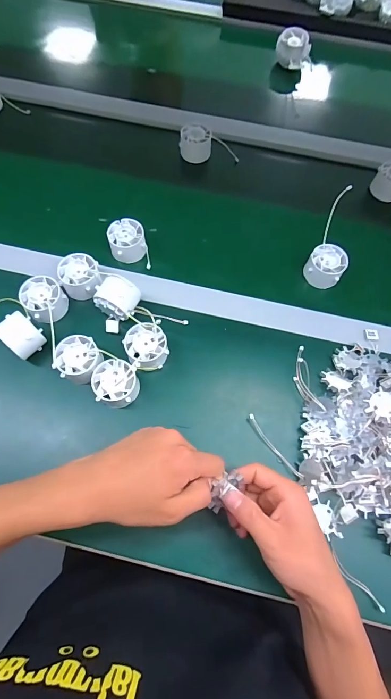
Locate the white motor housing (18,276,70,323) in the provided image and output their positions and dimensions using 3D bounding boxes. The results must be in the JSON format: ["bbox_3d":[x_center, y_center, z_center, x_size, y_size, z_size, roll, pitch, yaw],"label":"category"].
[{"bbox_3d":[-0.192,-0.062,0.457,0.049,0.038,0.054,-32,73,-14],"label":"white motor housing"}]

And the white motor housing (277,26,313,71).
[{"bbox_3d":[0.185,-0.570,0.672,0.064,0.037,0.062,15,68,4],"label":"white motor housing"}]

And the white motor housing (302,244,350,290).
[{"bbox_3d":[0.181,-0.116,0.495,0.049,0.033,0.050,1,68,-2],"label":"white motor housing"}]

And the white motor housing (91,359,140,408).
[{"bbox_3d":[-0.094,0.042,0.420,0.050,0.031,0.053,-4,68,-4],"label":"white motor housing"}]

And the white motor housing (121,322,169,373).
[{"bbox_3d":[-0.060,-0.002,0.440,0.048,0.040,0.052,1,68,-2],"label":"white motor housing"}]

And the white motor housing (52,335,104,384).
[{"bbox_3d":[-0.139,0.014,0.430,0.051,0.035,0.051,1,68,-2],"label":"white motor housing"}]

